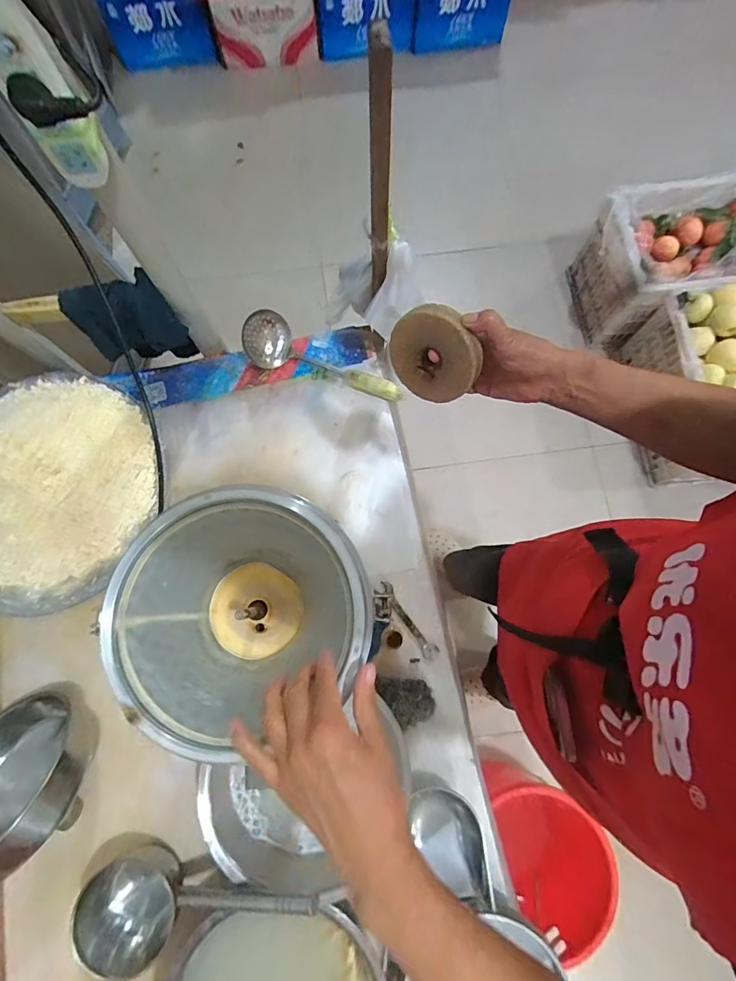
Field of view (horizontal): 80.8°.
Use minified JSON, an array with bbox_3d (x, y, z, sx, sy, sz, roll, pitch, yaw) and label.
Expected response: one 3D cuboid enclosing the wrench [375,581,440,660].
[{"bbox_3d":[0.072,0.237,0.793,0.028,0.006,0.157,-36,80,-8],"label":"wrench"}]

